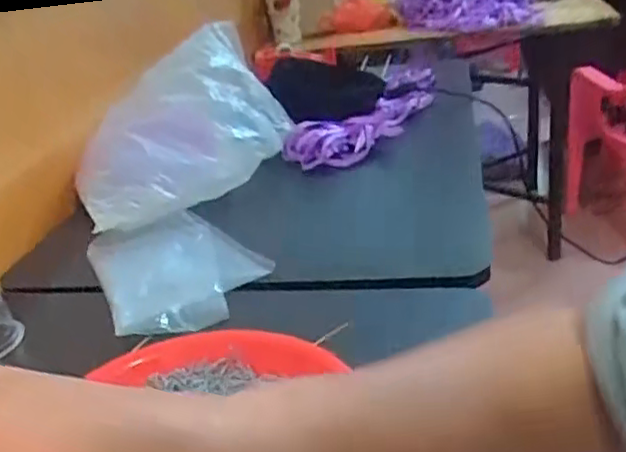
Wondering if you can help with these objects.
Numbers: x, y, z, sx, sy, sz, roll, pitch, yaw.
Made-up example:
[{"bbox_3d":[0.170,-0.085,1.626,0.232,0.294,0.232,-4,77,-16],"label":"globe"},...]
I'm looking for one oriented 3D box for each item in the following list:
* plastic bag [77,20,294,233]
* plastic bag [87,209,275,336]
[{"bbox_3d":[-0.144,-0.116,0.755,0.122,0.152,0.287,10,31,32],"label":"plastic bag"},{"bbox_3d":[-0.128,0.035,0.623,0.141,0.028,0.184,-20,28,-23],"label":"plastic bag"}]

